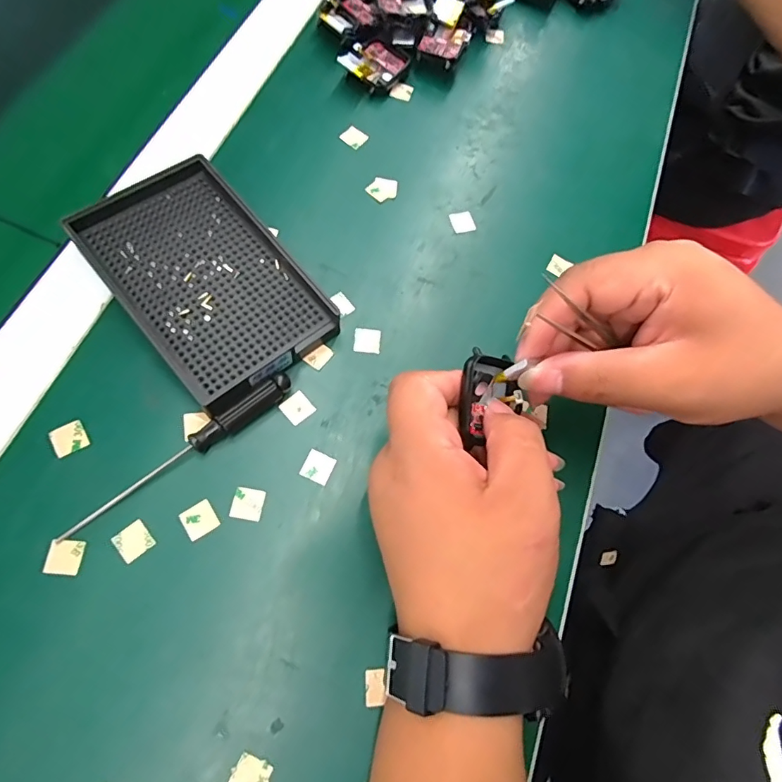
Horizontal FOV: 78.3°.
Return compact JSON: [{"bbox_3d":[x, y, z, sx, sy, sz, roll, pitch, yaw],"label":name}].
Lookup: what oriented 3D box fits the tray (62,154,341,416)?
[{"bbox_3d":[-0.104,-0.066,0.272,0.092,0.010,0.138,-38,80,-19],"label":"tray"}]

